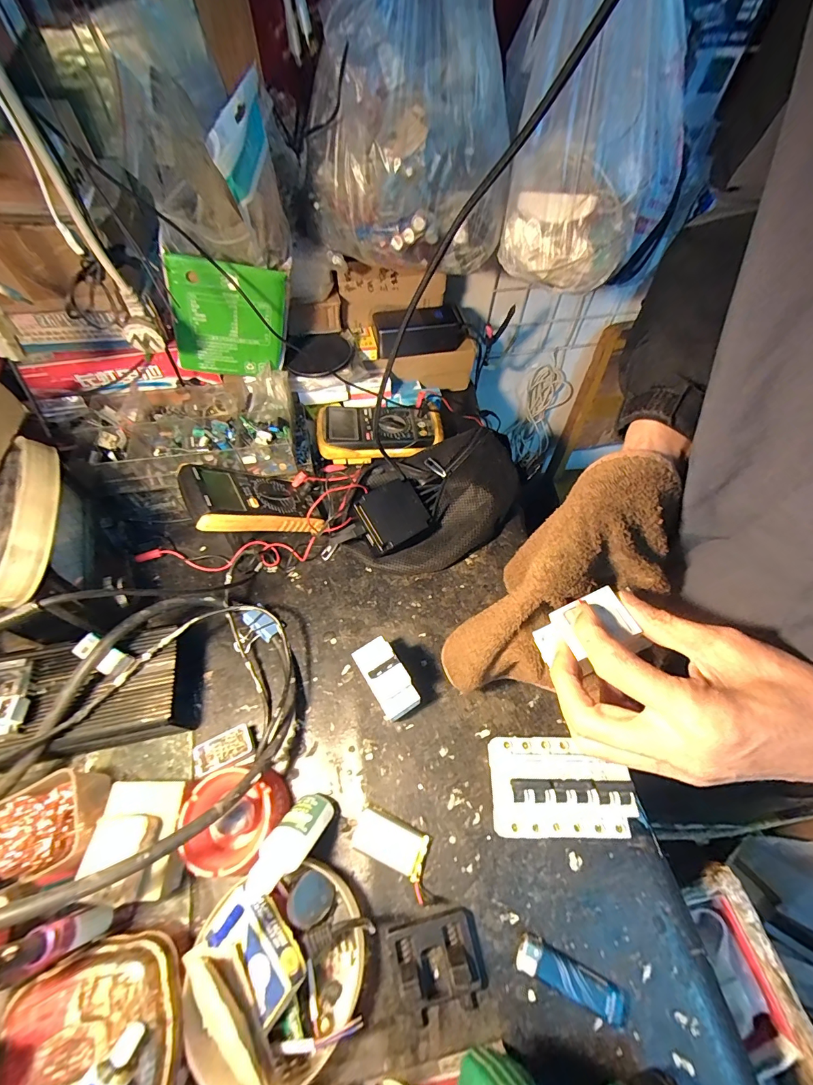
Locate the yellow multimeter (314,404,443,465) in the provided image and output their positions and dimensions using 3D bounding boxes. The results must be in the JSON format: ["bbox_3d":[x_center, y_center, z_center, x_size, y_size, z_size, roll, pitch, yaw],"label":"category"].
[{"bbox_3d":[-0.043,-0.178,0.621,0.187,0.040,0.104,-5,58,-5],"label":"yellow multimeter"}]

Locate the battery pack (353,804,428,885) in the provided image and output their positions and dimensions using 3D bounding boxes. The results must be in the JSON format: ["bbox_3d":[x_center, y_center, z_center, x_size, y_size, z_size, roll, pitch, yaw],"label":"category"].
[{"bbox_3d":[-0.016,0.276,0.369,0.067,0.007,0.034,20,60,11],"label":"battery pack"}]

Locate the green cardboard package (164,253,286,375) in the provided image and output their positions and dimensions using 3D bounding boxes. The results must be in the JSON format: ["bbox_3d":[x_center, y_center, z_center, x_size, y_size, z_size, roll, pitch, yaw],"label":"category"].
[{"bbox_3d":[-0.212,-0.263,0.482,0.119,0.136,0.012,-6,61,-23],"label":"green cardboard package"}]

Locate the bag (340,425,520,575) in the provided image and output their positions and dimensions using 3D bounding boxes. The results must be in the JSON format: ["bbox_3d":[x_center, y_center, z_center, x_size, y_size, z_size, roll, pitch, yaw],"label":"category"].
[{"bbox_3d":[0.043,-0.060,0.538,0.167,0.064,0.256,37,64,19],"label":"bag"}]

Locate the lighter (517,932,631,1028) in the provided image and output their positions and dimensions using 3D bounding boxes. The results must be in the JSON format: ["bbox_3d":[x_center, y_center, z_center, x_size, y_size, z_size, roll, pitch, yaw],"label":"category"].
[{"bbox_3d":[0.135,0.352,0.321,0.089,0.013,0.025,21,60,11],"label":"lighter"}]

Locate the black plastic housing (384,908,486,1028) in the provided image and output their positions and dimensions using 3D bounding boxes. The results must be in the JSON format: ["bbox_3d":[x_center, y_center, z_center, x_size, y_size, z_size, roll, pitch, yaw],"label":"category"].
[{"bbox_3d":[0.027,0.339,0.320,0.072,0.024,0.057,-11,59,-8],"label":"black plastic housing"}]

